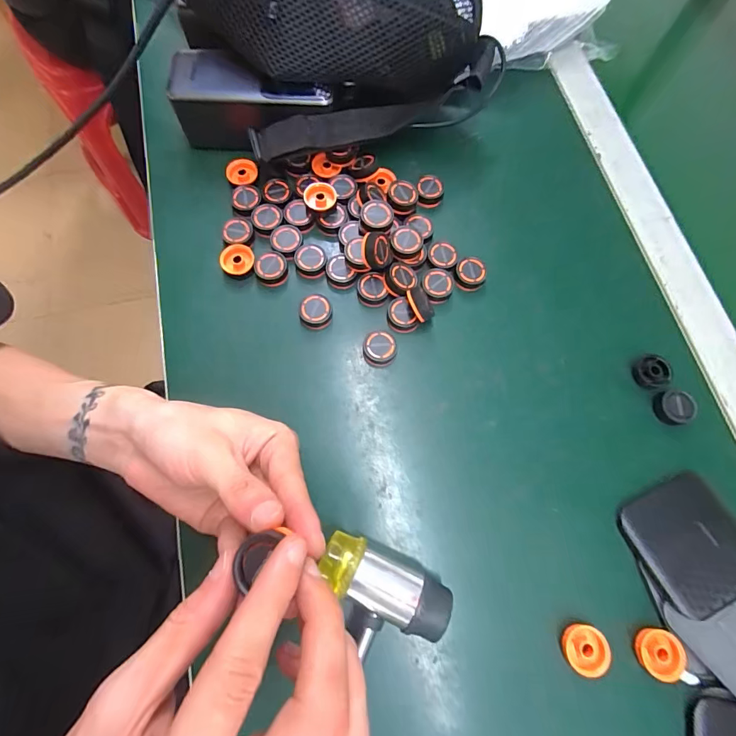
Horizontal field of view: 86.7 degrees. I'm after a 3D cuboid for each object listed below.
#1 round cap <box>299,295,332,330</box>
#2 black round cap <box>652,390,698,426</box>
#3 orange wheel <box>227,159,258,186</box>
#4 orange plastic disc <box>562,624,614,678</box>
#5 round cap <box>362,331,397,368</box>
[{"bbox_3d":[-0.040,-0.043,0.300,0.024,0.013,0.025,0,74,0],"label":"round cap"},{"bbox_3d":[0.221,0.029,0.281,0.023,0.012,0.023,0,74,0],"label":"black round cap"},{"bbox_3d":[-0.106,-0.164,0.329,0.025,0.006,0.024,0,74,0],"label":"orange wheel"},{"bbox_3d":[0.133,0.172,0.238,0.025,0.009,0.026,0,74,0],"label":"orange plastic disc"},{"bbox_3d":[0.009,-0.014,0.291,0.024,0.007,0.027,1,74,1],"label":"round cap"}]

